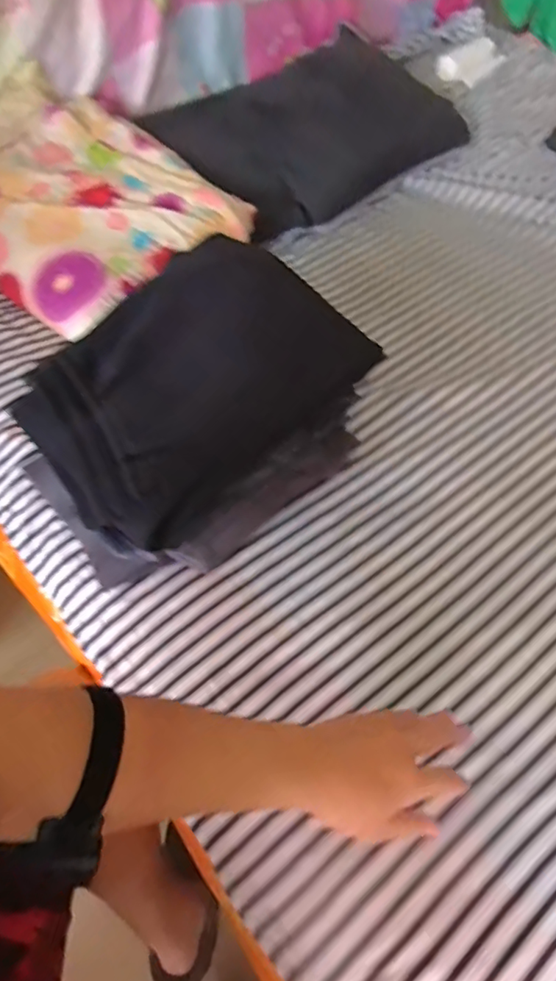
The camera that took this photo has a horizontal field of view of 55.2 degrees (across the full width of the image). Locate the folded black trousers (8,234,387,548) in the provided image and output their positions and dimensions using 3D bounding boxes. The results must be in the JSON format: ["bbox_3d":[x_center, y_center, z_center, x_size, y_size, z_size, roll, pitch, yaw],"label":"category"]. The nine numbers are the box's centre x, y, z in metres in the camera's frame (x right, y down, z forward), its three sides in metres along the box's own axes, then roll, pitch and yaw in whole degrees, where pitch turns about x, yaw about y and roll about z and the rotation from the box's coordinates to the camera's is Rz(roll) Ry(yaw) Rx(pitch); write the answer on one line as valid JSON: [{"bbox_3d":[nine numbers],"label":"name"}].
[{"bbox_3d":[-0.097,-0.113,0.580,0.327,0.102,0.234,-39,74,-8],"label":"folded black trousers"}]

